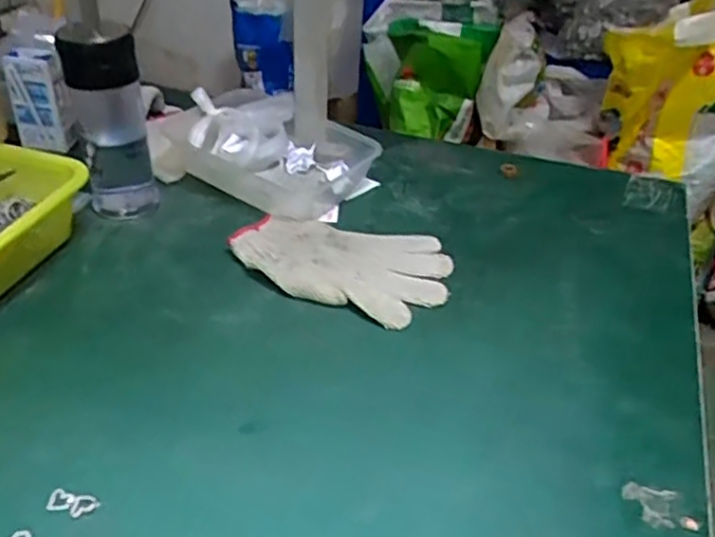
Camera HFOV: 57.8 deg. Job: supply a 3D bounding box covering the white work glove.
[{"bbox_3d":[-0.013,-0.011,0.611,0.200,0.022,0.125,15,37,16],"label":"white work glove"}]

